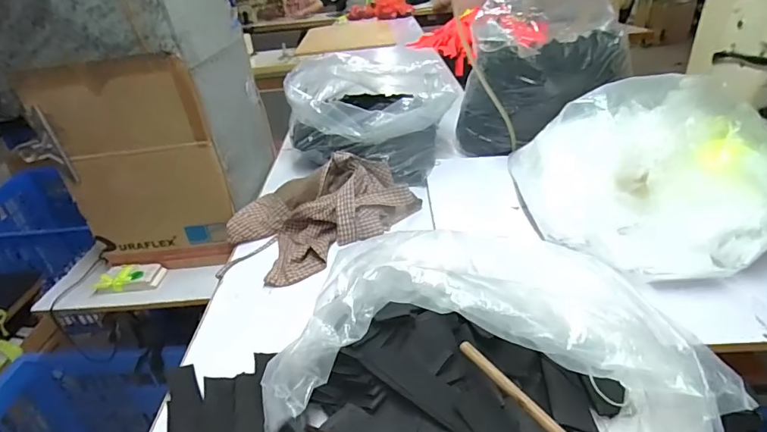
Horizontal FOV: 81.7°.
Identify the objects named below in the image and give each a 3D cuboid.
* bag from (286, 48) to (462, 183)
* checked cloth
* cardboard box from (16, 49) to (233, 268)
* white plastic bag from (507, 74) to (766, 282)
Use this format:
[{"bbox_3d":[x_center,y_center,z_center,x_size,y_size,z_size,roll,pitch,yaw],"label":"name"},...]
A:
[{"bbox_3d":[-0.026,-0.275,1.149,0.383,0.211,0.340,10,34,25],"label":"bag"},{"bbox_3d":[-0.127,-0.023,0.892,0.345,0.103,0.229,-28,37,-33],"label":"checked cloth"},{"bbox_3d":[-0.451,-0.084,0.848,0.290,0.396,0.077,-2,31,7],"label":"cardboard box"},{"bbox_3d":[0.458,-0.083,0.724,0.355,0.206,0.322,-18,33,-21],"label":"white plastic bag"}]

